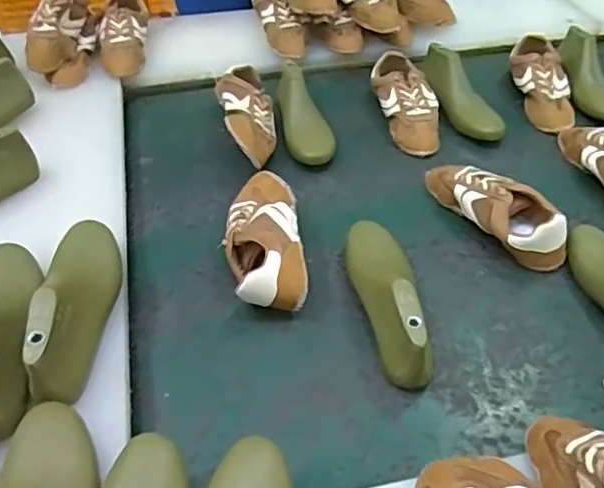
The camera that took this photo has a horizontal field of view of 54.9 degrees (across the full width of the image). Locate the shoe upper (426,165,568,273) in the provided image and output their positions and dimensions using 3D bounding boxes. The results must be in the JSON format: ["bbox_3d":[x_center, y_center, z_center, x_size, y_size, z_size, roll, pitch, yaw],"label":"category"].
[{"bbox_3d":[0.276,-0.059,0.849,0.082,0.073,0.245,-23,50,-20],"label":"shoe upper"}]

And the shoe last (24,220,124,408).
[{"bbox_3d":[-0.254,0.055,0.646,0.080,0.084,0.244,-7,46,-6],"label":"shoe last"}]

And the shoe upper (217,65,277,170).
[{"bbox_3d":[-0.089,-0.212,0.985,0.089,0.076,0.219,-11,47,-9],"label":"shoe upper"}]

